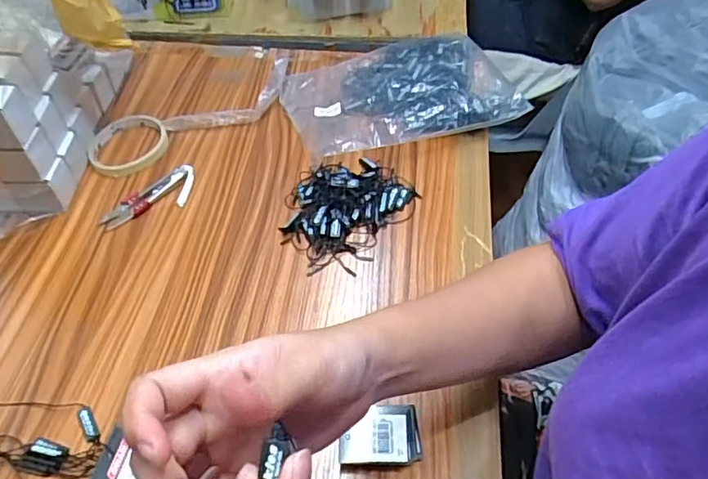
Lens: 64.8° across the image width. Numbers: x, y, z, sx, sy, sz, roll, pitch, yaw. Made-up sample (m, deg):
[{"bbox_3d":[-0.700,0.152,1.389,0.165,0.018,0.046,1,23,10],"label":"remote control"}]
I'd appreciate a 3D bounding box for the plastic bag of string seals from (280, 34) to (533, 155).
[{"bbox_3d":[0.046,-0.177,0.649,0.239,0.047,0.192,-13,52,-9],"label":"plastic bag of string seals"}]

